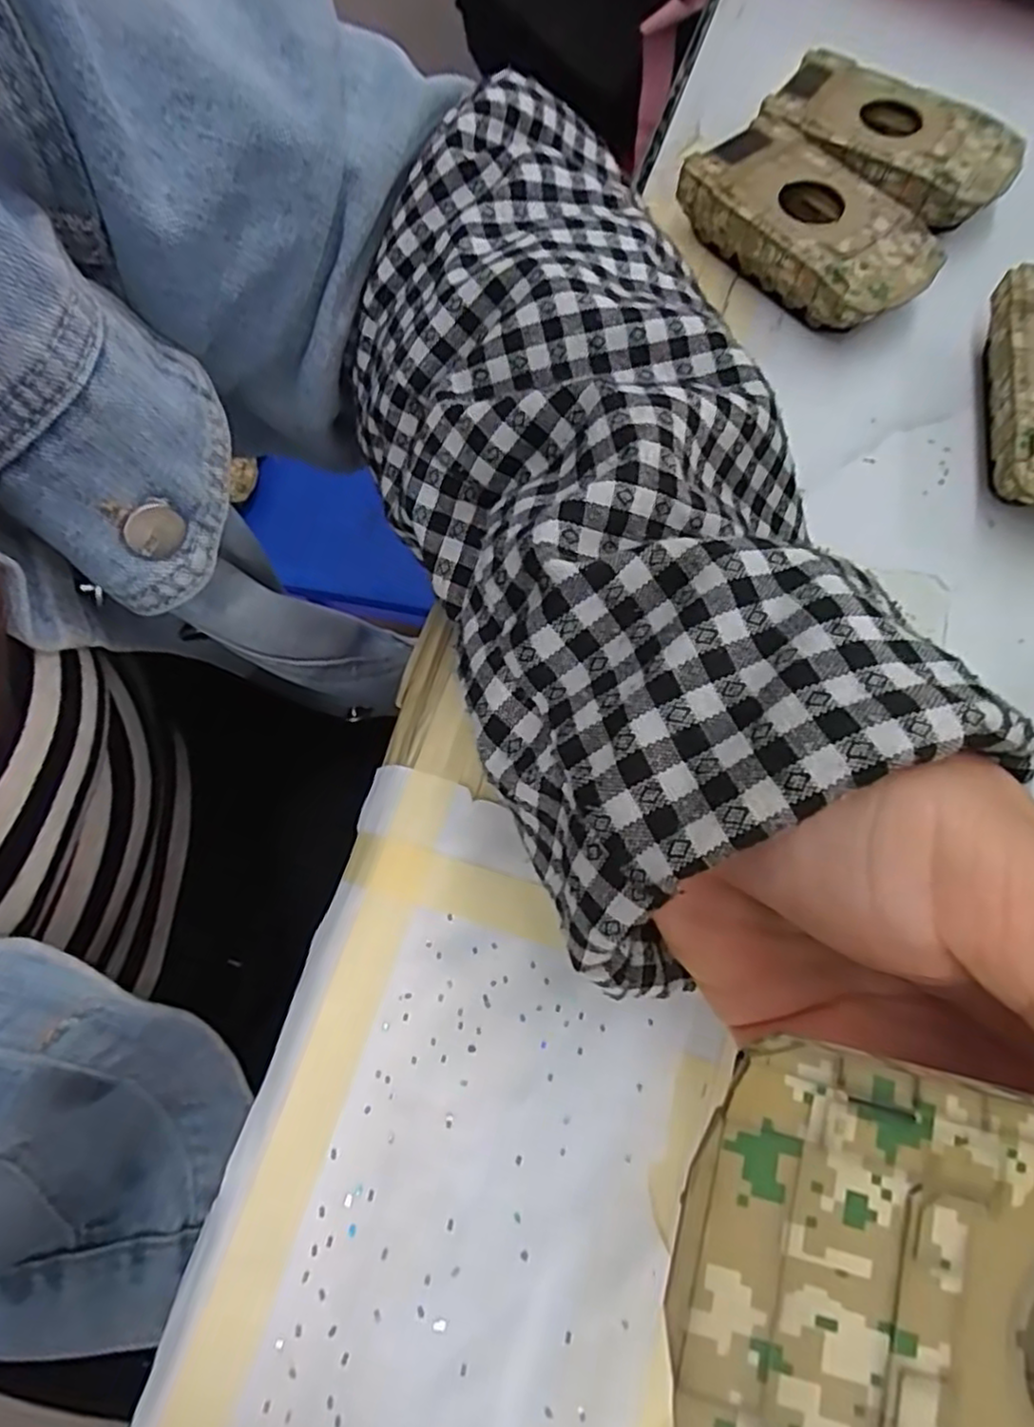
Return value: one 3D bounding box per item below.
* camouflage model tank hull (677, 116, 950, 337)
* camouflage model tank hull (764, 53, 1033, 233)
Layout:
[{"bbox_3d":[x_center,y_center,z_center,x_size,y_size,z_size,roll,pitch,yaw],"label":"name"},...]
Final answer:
[{"bbox_3d":[0.110,-0.182,0.268,0.052,0.027,0.092,-37,73,-12],"label":"camouflage model tank hull"},{"bbox_3d":[0.146,-0.223,0.282,0.092,0.029,0.050,36,73,13],"label":"camouflage model tank hull"}]

